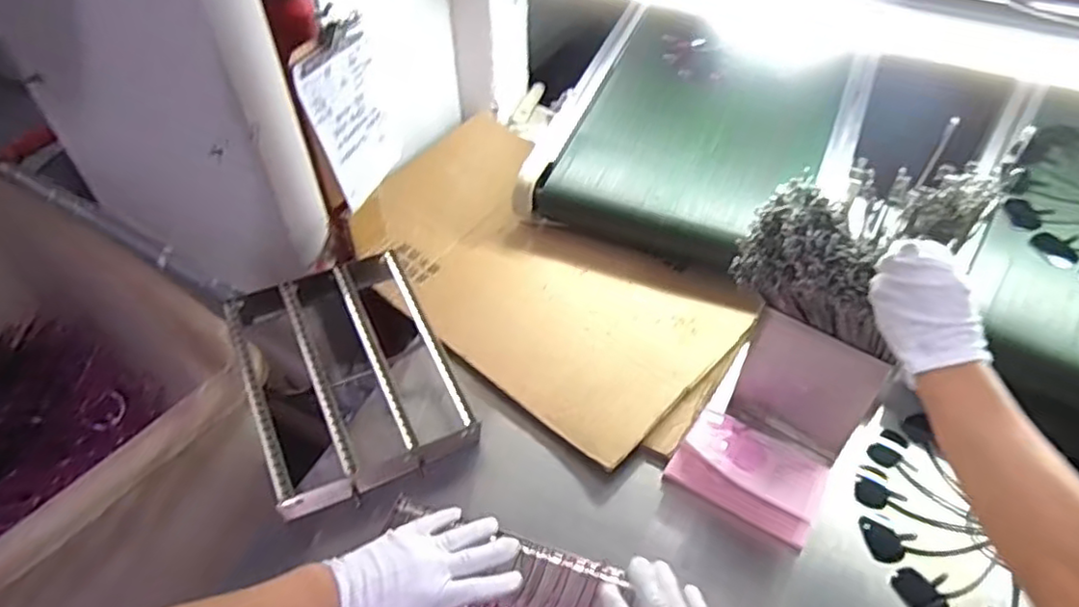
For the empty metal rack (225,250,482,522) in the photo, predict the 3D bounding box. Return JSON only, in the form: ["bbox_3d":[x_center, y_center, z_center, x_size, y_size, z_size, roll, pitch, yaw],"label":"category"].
[{"bbox_3d":[-0.261,0.086,0.879,0.242,0.128,0.344,-21,50,-17],"label":"empty metal rack"}]

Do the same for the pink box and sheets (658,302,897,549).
[{"bbox_3d":[0.281,0.157,0.801,0.171,0.145,0.196,24,52,22],"label":"pink box and sheets"}]

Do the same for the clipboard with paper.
[{"bbox_3d":[-0.237,-0.242,0.837,0.020,0.222,0.145,11,52,18],"label":"clipboard with paper"}]

